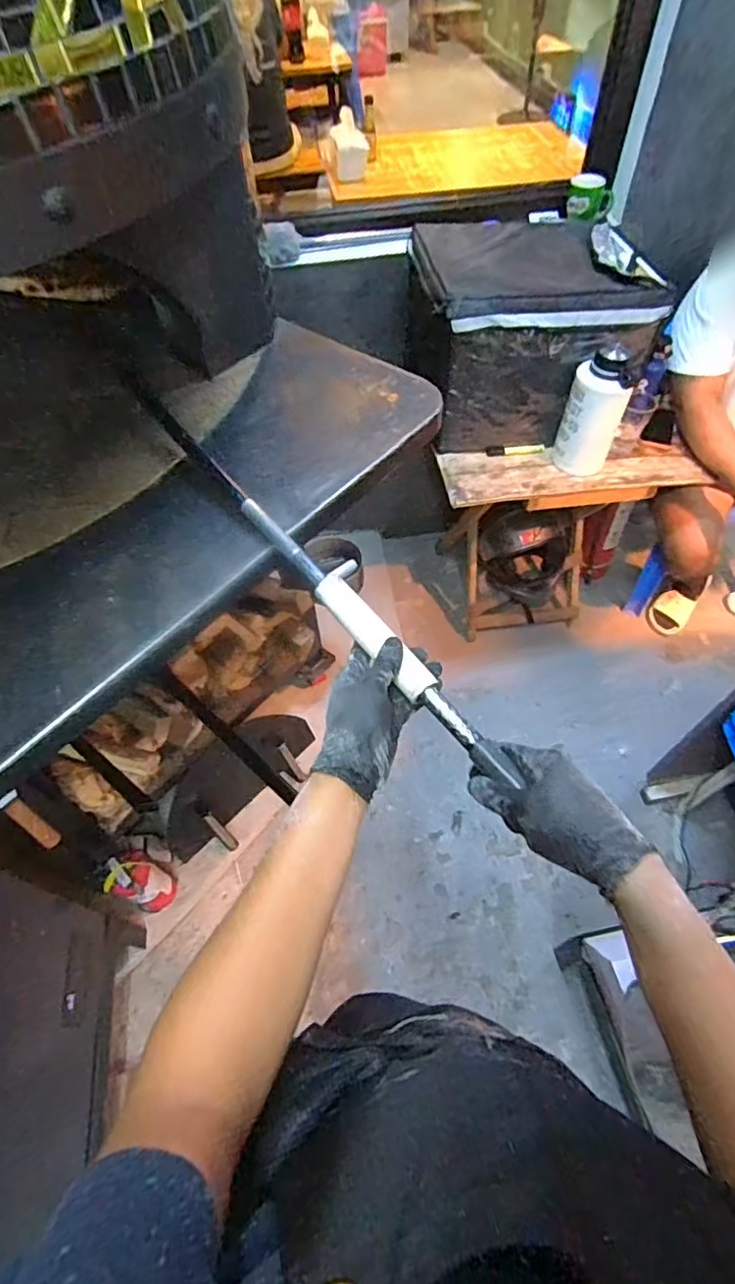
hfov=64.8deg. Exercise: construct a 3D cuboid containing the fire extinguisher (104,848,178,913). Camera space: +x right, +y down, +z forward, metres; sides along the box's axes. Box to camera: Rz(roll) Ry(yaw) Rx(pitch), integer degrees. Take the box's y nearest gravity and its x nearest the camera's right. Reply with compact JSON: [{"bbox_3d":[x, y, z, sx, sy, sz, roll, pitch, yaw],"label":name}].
[{"bbox_3d":[-0.528,0.571,1.376,0.082,0.290,0.107,24,59,17],"label":"fire extinguisher"}]

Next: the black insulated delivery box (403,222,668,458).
[{"bbox_3d":[0.369,-0.754,1.401,0.519,0.331,0.453,0,55,2],"label":"black insulated delivery box"}]

